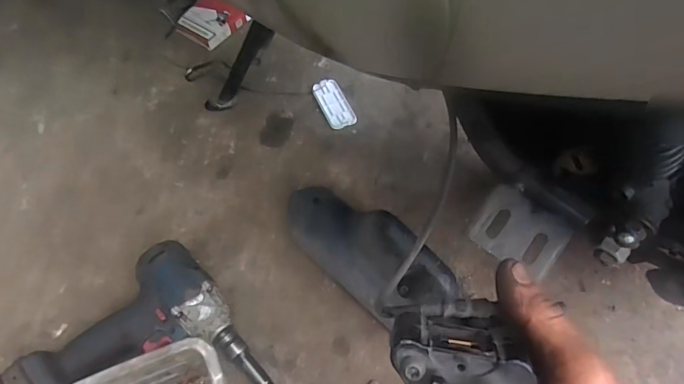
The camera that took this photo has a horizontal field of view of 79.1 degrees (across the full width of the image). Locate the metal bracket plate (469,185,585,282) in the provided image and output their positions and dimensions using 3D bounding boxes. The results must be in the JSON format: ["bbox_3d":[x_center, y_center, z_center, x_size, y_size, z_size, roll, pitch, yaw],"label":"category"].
[{"bbox_3d":[0.153,0.032,0.351,0.072,0.013,0.064,30,66,19],"label":"metal bracket plate"}]

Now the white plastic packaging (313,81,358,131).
[{"bbox_3d":[-0.013,-0.137,0.643,0.042,0.005,0.092,-21,64,-10],"label":"white plastic packaging"}]

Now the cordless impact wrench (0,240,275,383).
[{"bbox_3d":[-0.208,0.206,0.424,0.244,0.086,0.230,-40,68,-18],"label":"cordless impact wrench"}]

